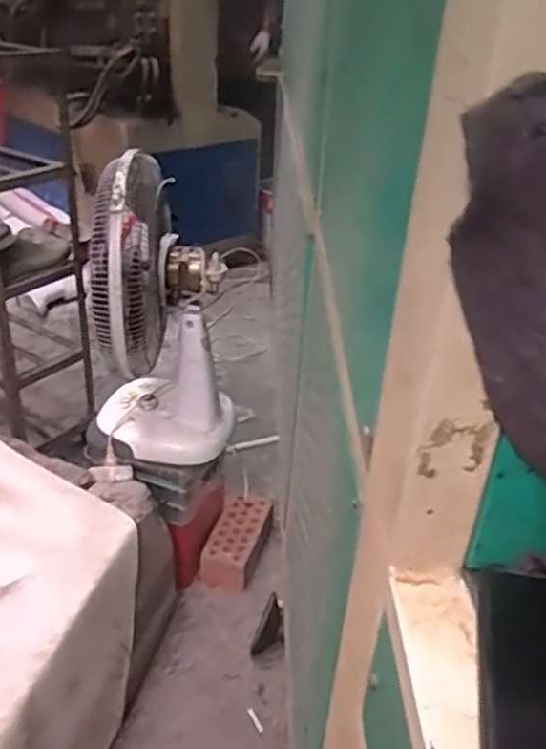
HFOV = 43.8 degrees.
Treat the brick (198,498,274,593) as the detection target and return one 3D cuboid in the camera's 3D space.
[{"bbox_3d":[-0.077,0.389,1.587,0.104,0.095,0.238,12,33,13],"label":"brick"}]

